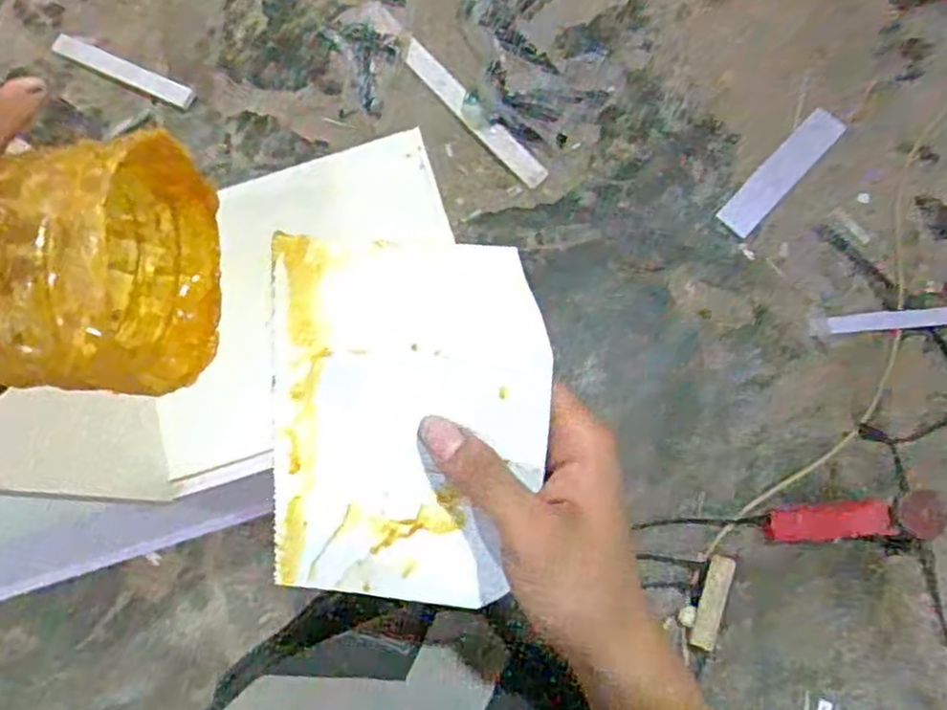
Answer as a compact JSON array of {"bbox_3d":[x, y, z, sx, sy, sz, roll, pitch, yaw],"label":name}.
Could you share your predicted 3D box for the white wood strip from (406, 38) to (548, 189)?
[{"bbox_3d":[-0.001,-0.516,1.568,0.052,0.016,0.438,-39,79,-6],"label":"white wood strip"}]

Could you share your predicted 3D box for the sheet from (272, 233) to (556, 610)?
[{"bbox_3d":[-0.028,0.032,0.308,0.113,0.004,0.153,5,102,7],"label":"sheet"}]

